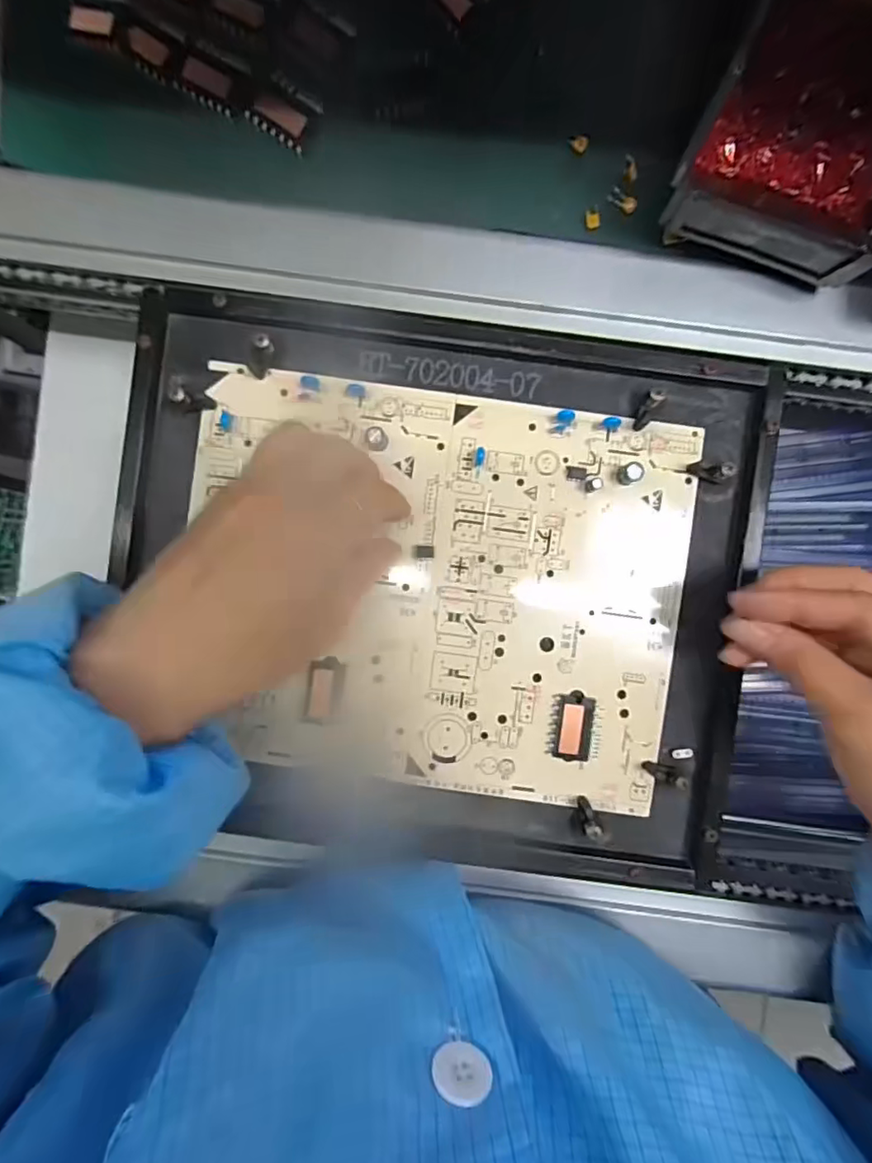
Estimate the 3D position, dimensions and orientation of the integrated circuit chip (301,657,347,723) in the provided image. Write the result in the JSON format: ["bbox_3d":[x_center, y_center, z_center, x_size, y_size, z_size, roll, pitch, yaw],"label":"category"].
[{"bbox_3d":[-0.059,0.058,0.287,0.019,0.004,0.035,8,89,1],"label":"integrated circuit chip"}]

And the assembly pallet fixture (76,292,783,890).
[{"bbox_3d":[-0.002,0.004,0.286,0.318,0.016,0.277,7,89,1],"label":"assembly pallet fixture"}]

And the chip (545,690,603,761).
[{"bbox_3d":[0.073,0.077,0.287,0.027,0.006,0.035,5,89,1],"label":"chip"}]

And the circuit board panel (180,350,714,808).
[{"bbox_3d":[0.000,0.005,0.289,0.254,0.015,0.204,8,93,3],"label":"circuit board panel"}]

